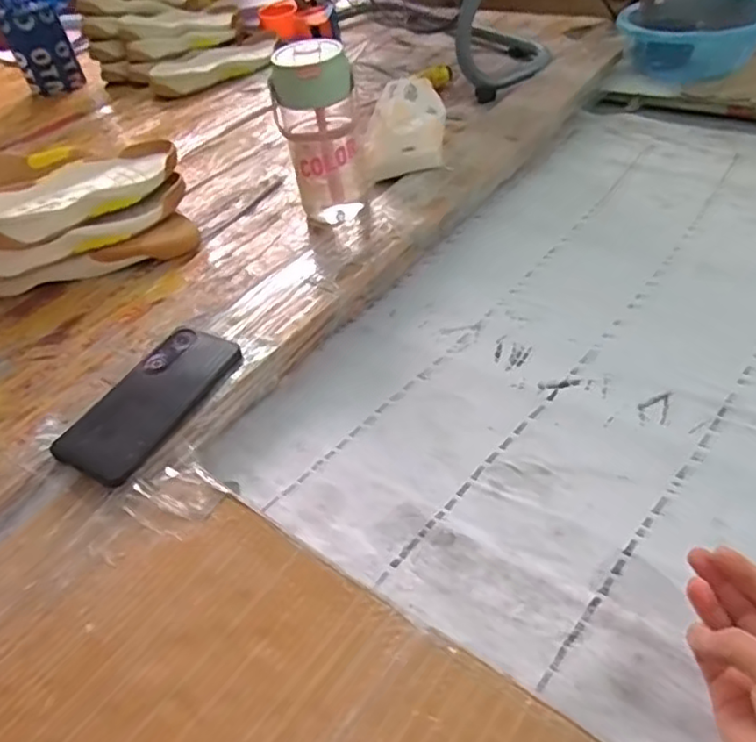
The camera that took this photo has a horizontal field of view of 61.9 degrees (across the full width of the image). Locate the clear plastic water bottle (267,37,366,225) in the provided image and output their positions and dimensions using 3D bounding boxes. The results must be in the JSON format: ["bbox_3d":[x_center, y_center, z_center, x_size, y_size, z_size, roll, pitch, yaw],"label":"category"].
[{"bbox_3d":[-0.065,-0.258,0.711,0.083,0.190,0.065,-12,44,-1],"label":"clear plastic water bottle"}]

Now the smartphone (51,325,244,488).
[{"bbox_3d":[-0.198,0.023,0.548,0.084,0.012,0.162,22,52,23],"label":"smartphone"}]

